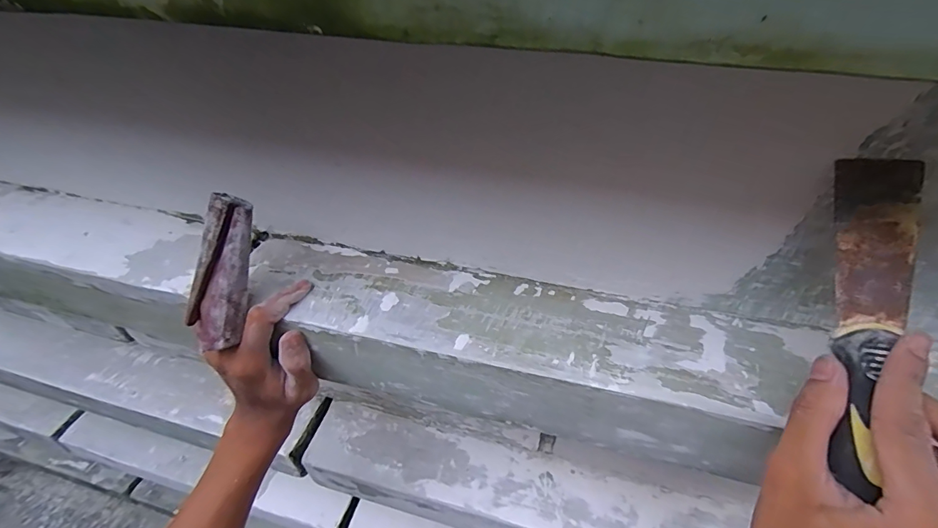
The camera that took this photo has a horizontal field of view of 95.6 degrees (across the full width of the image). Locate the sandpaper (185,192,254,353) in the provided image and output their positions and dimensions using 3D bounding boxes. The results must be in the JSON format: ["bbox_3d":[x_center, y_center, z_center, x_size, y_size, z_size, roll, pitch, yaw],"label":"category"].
[{"bbox_3d":[-0.179,0.005,0.305,0.038,0.105,0.017,12,5,13],"label":"sandpaper"}]

